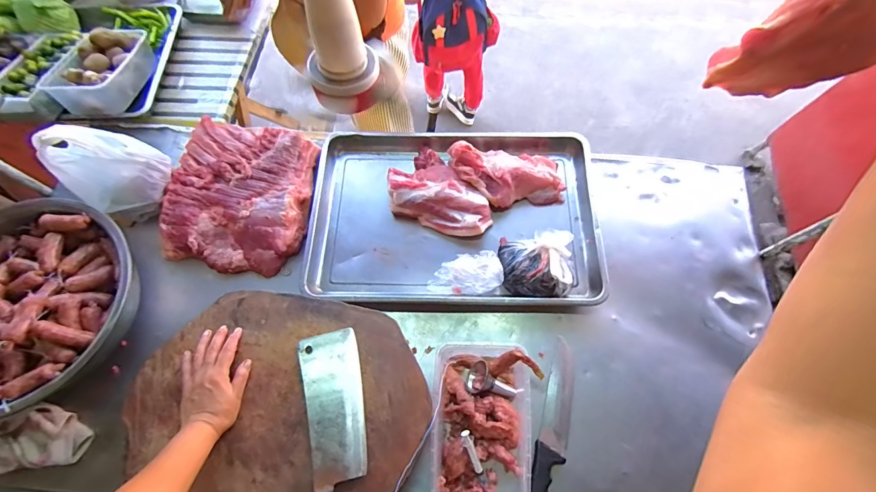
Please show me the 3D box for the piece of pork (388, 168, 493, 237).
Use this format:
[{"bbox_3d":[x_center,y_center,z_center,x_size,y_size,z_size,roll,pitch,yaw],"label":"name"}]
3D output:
[{"bbox_3d":[-0.002,-0.091,0.811,0.234,0.044,0.101,19,70,8],"label":"piece of pork"}]

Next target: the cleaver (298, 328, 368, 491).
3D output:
[{"bbox_3d":[-0.150,0.284,0.586,0.089,0.035,0.309,-14,69,-5],"label":"cleaver"}]

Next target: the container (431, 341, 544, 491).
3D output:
[{"bbox_3d":[0.076,0.295,0.650,0.169,0.070,0.259,7,69,3],"label":"container"}]

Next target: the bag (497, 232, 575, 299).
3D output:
[{"bbox_3d":[0.188,0.029,0.747,0.155,0.063,0.135,2,69,1],"label":"bag"}]

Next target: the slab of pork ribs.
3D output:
[{"bbox_3d":[-0.424,-0.111,0.832,0.301,0.051,0.332,2,69,1],"label":"slab of pork ribs"}]

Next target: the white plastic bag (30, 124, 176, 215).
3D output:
[{"bbox_3d":[-0.623,-0.150,0.733,0.104,0.195,0.159,40,74,14],"label":"white plastic bag"}]

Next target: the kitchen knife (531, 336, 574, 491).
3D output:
[{"bbox_3d":[0.201,0.320,0.668,0.048,0.017,0.312,15,70,6],"label":"kitchen knife"}]

